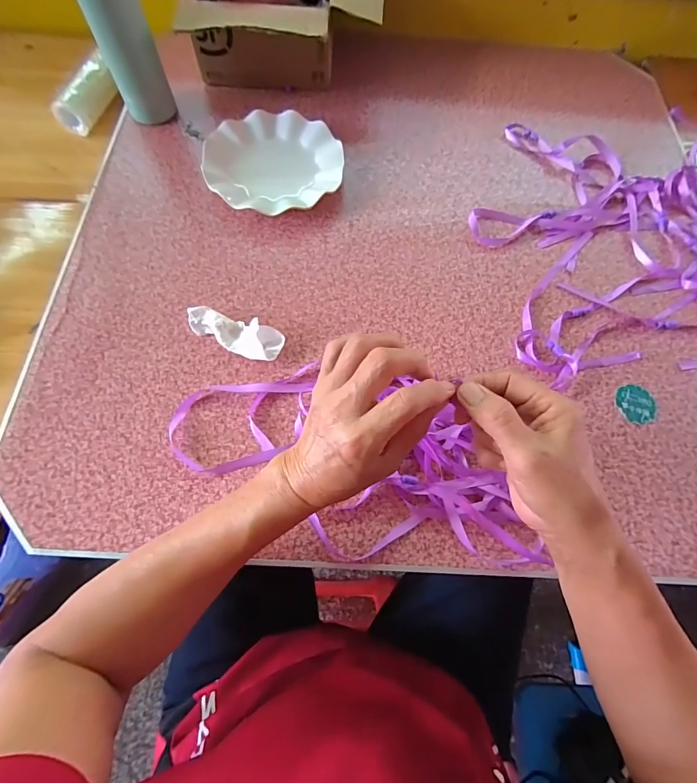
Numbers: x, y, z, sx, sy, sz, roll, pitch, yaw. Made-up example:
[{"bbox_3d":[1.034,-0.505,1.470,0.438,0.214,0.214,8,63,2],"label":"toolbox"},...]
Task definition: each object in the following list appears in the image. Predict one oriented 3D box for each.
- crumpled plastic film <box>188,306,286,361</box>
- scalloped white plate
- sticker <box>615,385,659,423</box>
[{"bbox_3d":[-0.126,-0.064,0.437,0.107,0.025,0.035,19,69,5],"label":"crumpled plastic film"},{"bbox_3d":[-0.099,-0.306,0.532,0.175,0.027,0.173,1,69,-2],"label":"scalloped white plate"},{"bbox_3d":[0.322,0.013,0.436,0.043,0.004,0.044,1,69,-2],"label":"sticker"}]

